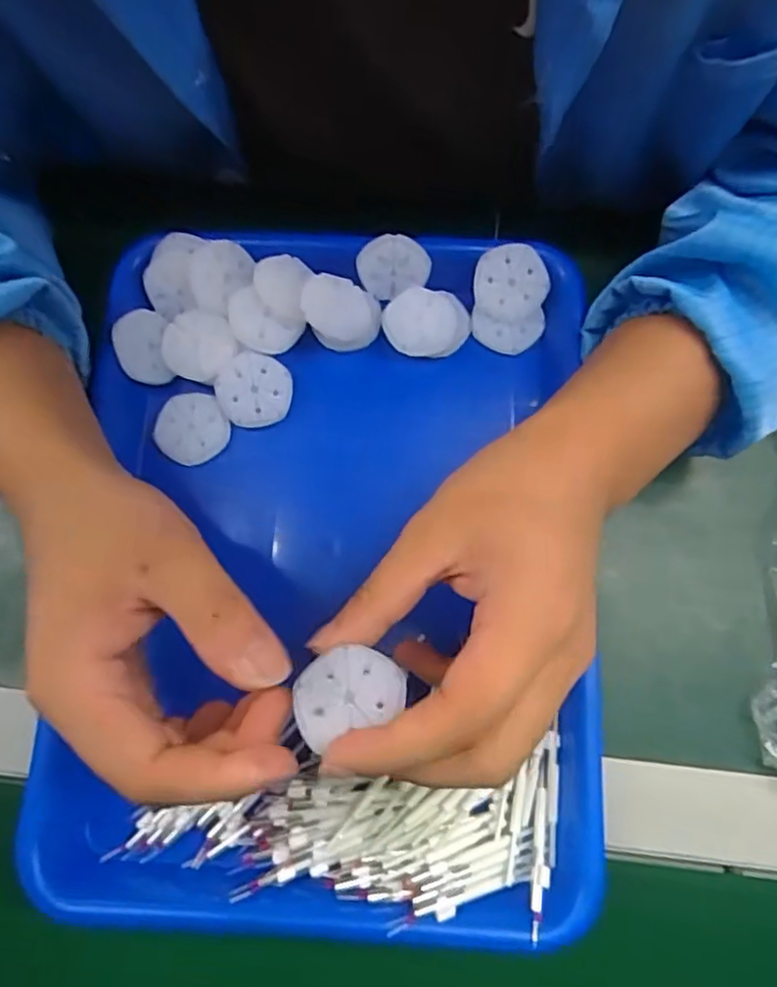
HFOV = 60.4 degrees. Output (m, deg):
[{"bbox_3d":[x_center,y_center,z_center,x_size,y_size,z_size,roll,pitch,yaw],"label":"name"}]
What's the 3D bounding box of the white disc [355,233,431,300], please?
[{"bbox_3d":[0.002,-0.120,0.354,0.037,0.032,0.006,-14,46,14],"label":"white disc"}]

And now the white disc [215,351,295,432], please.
[{"bbox_3d":[-0.071,-0.054,0.351,0.038,0.004,0.038,0,89,-9],"label":"white disc"}]

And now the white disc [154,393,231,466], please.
[{"bbox_3d":[-0.104,-0.034,0.351,0.036,0.004,0.038,0,75,2],"label":"white disc"}]

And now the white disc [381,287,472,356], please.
[{"bbox_3d":[0.020,-0.092,0.357,0.042,0.012,0.039,0,75,2],"label":"white disc"}]

